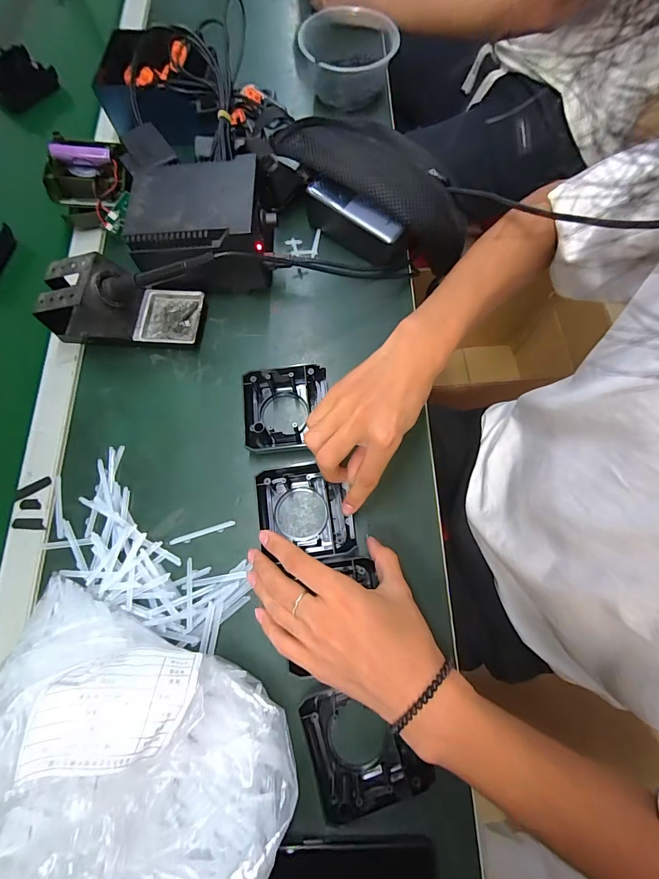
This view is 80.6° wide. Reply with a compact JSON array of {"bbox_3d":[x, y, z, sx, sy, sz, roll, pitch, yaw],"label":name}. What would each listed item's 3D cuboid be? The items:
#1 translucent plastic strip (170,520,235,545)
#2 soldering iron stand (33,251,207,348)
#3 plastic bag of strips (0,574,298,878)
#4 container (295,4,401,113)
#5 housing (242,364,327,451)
[{"bbox_3d":[-0.127,0.093,0.387,0.065,0.004,0.008,-17,72,-3],"label":"translucent plastic strip"},{"bbox_3d":[-0.232,-0.151,0.432,0.163,0.076,0.067,2,72,3],"label":"soldering iron stand"},{"bbox_3d":[-0.169,0.260,0.258,0.264,0.145,0.240,16,73,7],"label":"plastic bag of strips"},{"bbox_3d":[0.026,-0.544,0.559,0.135,0.065,0.139,-8,72,0],"label":"container"},{"bbox_3d":[-0.046,-0.035,0.409,0.088,0.033,0.081,-8,72,0],"label":"housing"}]

